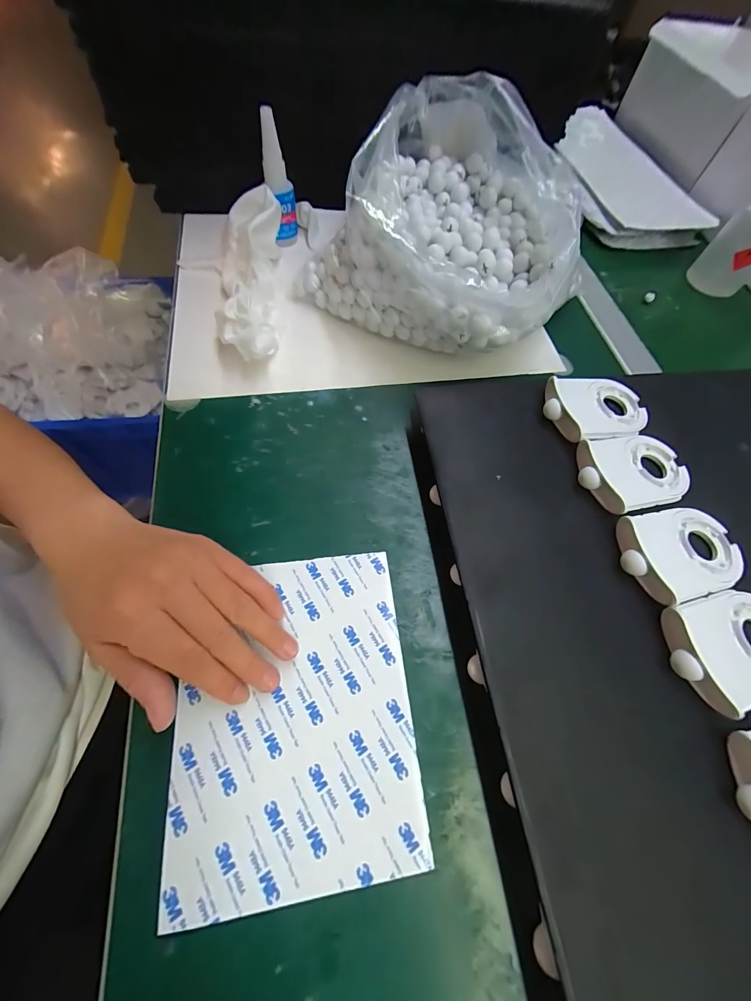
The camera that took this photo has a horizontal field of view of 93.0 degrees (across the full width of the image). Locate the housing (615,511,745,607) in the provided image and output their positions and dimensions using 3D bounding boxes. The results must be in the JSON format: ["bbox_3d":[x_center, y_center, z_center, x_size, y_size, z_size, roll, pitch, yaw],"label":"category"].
[{"bbox_3d":[0.204,0.033,0.235,0.087,0.012,0.058,-11,64,-8],"label":"housing"}]

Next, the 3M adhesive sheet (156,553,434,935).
[{"bbox_3d":[-0.047,0.121,0.214,0.133,0.004,0.171,-4,64,-8],"label":"3M adhesive sheet"}]

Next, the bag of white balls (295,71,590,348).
[{"bbox_3d":[0.076,-0.250,0.335,0.226,0.123,0.216,33,66,13],"label":"bag of white balls"}]

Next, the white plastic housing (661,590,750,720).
[{"bbox_3d":[0.214,0.086,0.211,0.087,0.015,0.058,-11,64,-8],"label":"white plastic housing"}]

